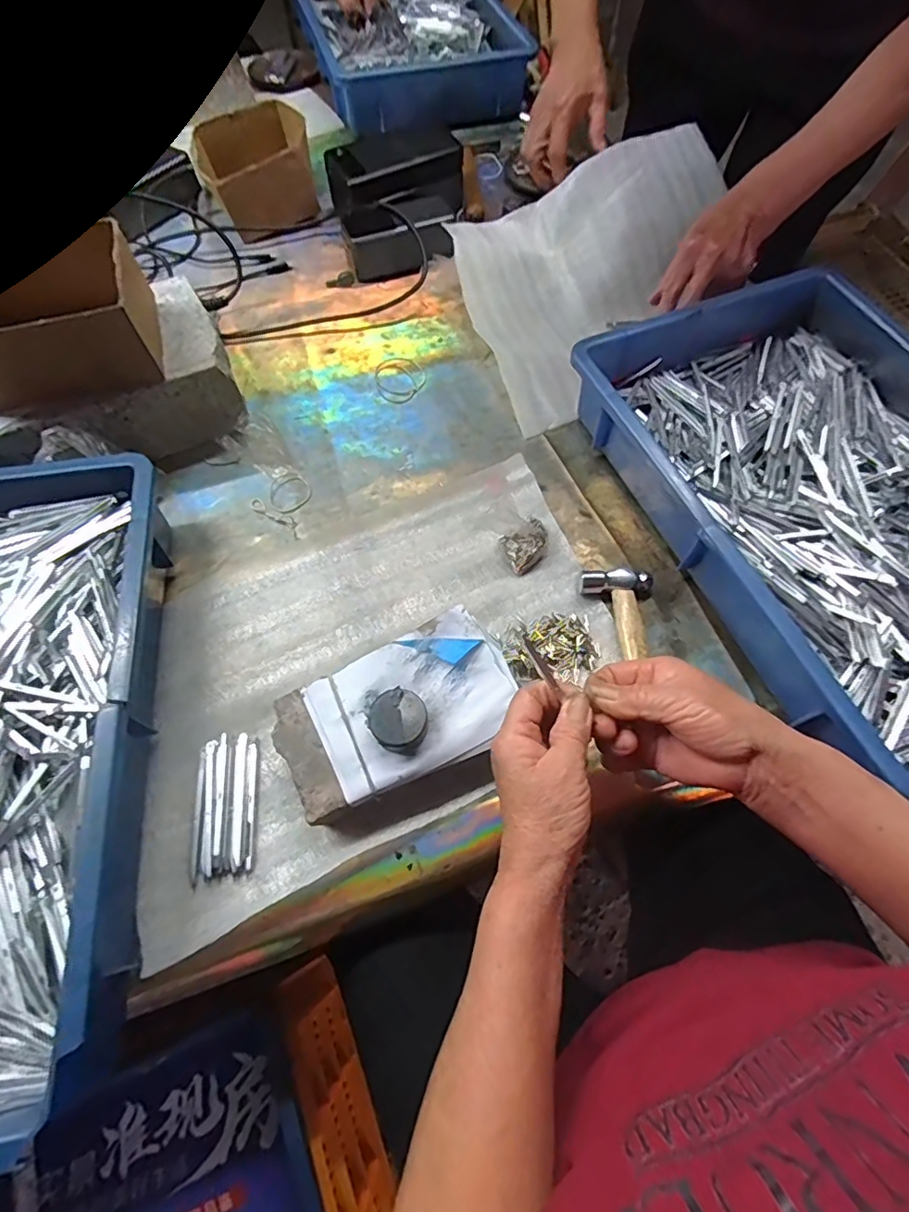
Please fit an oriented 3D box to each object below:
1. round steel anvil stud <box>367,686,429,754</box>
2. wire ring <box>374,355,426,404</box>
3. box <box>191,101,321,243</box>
[{"bbox_3d":[-0.037,0.077,0.366,0.037,0.021,0.037,0,64,1],"label":"round steel anvil stud"},{"bbox_3d":[-0.060,-0.245,0.585,0.058,0.005,0.063,0,64,1],"label":"wire ring"},{"bbox_3d":[-0.241,-0.547,0.680,0.140,0.064,0.144,-29,67,-13],"label":"box"}]

